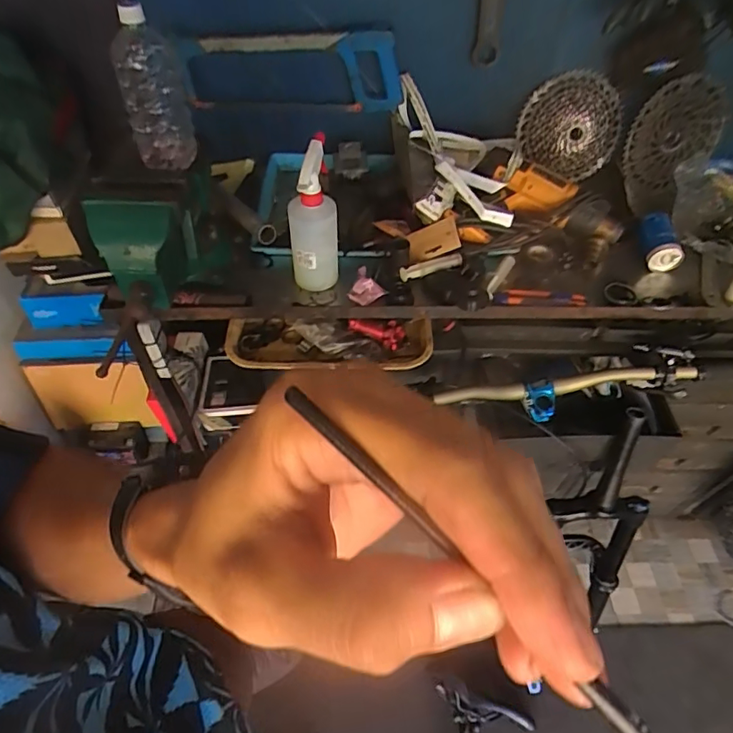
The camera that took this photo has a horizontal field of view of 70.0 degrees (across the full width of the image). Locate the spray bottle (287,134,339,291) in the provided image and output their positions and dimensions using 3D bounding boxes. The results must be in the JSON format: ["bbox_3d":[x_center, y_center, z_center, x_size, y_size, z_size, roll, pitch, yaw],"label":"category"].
[{"bbox_3d":[-0.083,-0.213,0.793,0.075,0.222,0.068,-12,53,-10],"label":"spray bottle"}]

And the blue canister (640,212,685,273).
[{"bbox_3d":[0.506,-0.215,0.899,0.057,0.062,0.090,10,52,6],"label":"blue canister"}]

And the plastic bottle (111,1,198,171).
[{"bbox_3d":[-0.294,-0.376,0.738,0.095,0.209,0.095,-18,54,-15],"label":"plastic bottle"}]

